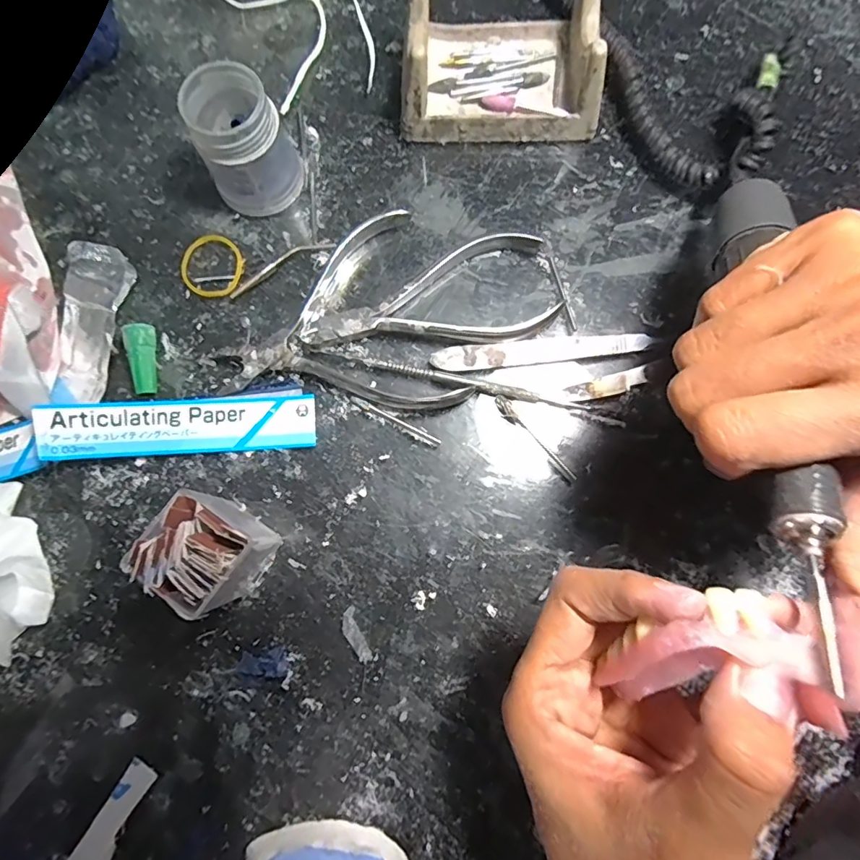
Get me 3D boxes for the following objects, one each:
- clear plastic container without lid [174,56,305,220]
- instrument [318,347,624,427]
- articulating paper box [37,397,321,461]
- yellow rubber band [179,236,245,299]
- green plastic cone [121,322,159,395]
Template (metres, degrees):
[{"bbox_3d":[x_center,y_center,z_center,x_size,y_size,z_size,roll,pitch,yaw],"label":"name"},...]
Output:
[{"bbox_3d":[-0.086,-0.135,0.237,0.040,0.051,0.039,0,80,0],"label":"clear plastic container without lid"},{"bbox_3d":[0.019,-0.022,0.236,0.144,0.004,0.007,16,80,3],"label":"instrument"},{"bbox_3d":[-0.111,-0.002,0.228,0.114,0.011,0.025,-2,86,-7],"label":"articulating paper box"},{"bbox_3d":[-0.109,-0.082,0.252,0.031,0.004,0.032,0,80,0],"label":"yellow rubber band"},{"bbox_3d":[-0.136,-0.033,0.237,0.012,0.014,0.032,-1,80,0],"label":"green plastic cone"}]

